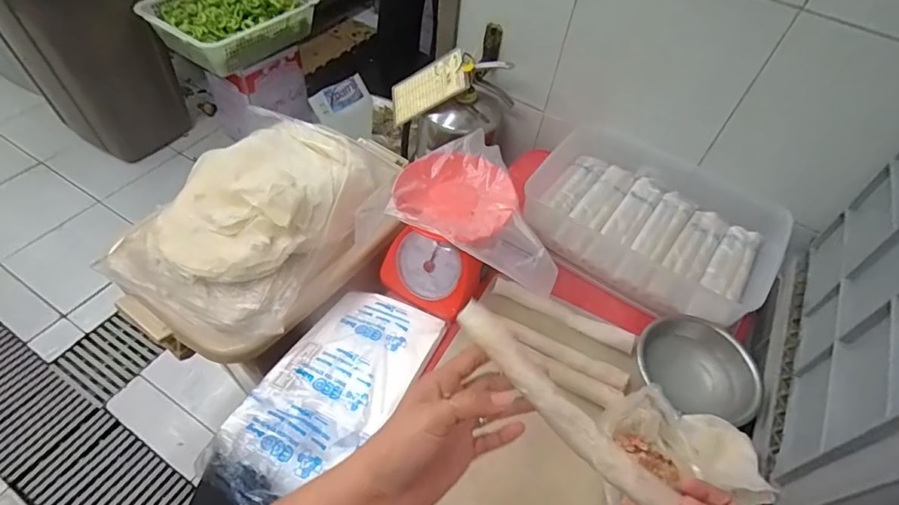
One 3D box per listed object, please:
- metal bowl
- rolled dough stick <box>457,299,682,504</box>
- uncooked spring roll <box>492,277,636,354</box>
[{"bbox_3d":[0.332,0.164,0.631,0.154,0.062,0.134,23,54,12],"label":"metal bowl"},{"bbox_3d":[0.095,0.129,0.380,0.231,0.020,0.026,45,61,13],"label":"rolled dough stick"},{"bbox_3d":[0.168,0.093,0.700,0.213,0.025,0.027,24,54,13],"label":"uncooked spring roll"}]

